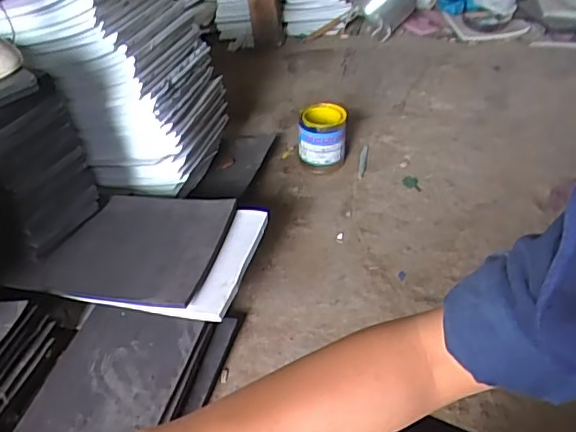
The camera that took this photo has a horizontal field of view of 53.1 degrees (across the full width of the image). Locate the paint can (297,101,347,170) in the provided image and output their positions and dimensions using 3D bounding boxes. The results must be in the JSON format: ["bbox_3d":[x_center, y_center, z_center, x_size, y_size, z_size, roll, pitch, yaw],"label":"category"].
[{"bbox_3d":[0.082,-0.191,1.387,0.108,0.149,0.108,-5,38,4],"label":"paint can"}]

